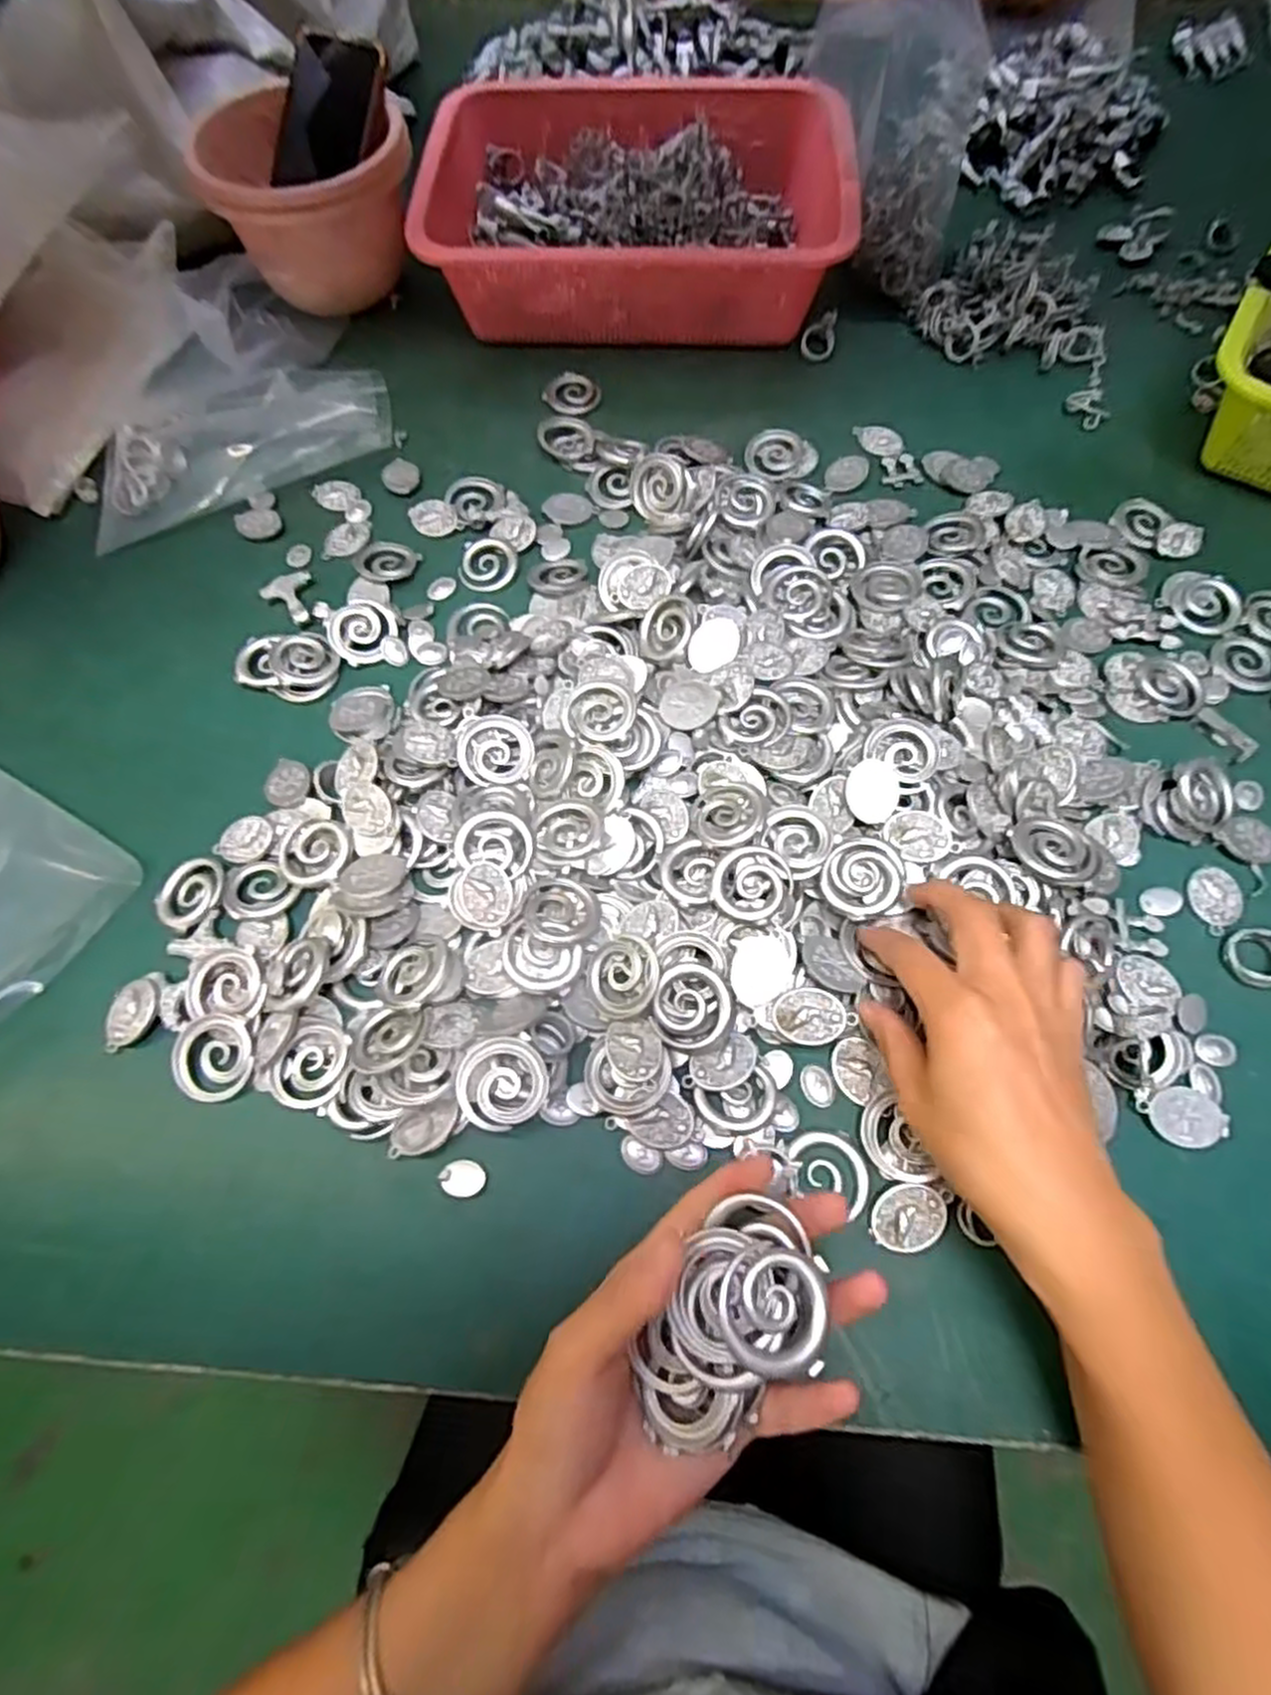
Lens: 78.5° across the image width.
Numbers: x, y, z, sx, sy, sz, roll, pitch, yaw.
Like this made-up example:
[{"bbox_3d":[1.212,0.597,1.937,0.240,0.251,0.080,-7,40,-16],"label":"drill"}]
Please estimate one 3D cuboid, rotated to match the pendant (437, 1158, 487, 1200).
[{"bbox_3d":[-0.076,0.146,0.343,0.019,0.004,0.015,6,65,4],"label":"pendant"}]

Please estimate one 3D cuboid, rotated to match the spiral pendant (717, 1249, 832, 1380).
[{"bbox_3d":[0.046,0.153,0.259,0.035,0.011,0.036,0,65,1],"label":"spiral pendant"}]

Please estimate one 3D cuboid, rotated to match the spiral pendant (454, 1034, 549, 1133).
[{"bbox_3d":[-0.058,0.104,0.342,0.039,0.004,0.038,2,71,-5],"label":"spiral pendant"}]

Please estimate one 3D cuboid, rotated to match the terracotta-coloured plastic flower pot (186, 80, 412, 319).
[{"bbox_3d":[-0.239,-0.466,0.578,0.142,0.096,0.134,0,65,1],"label":"terracotta-coloured plastic flower pot"}]

